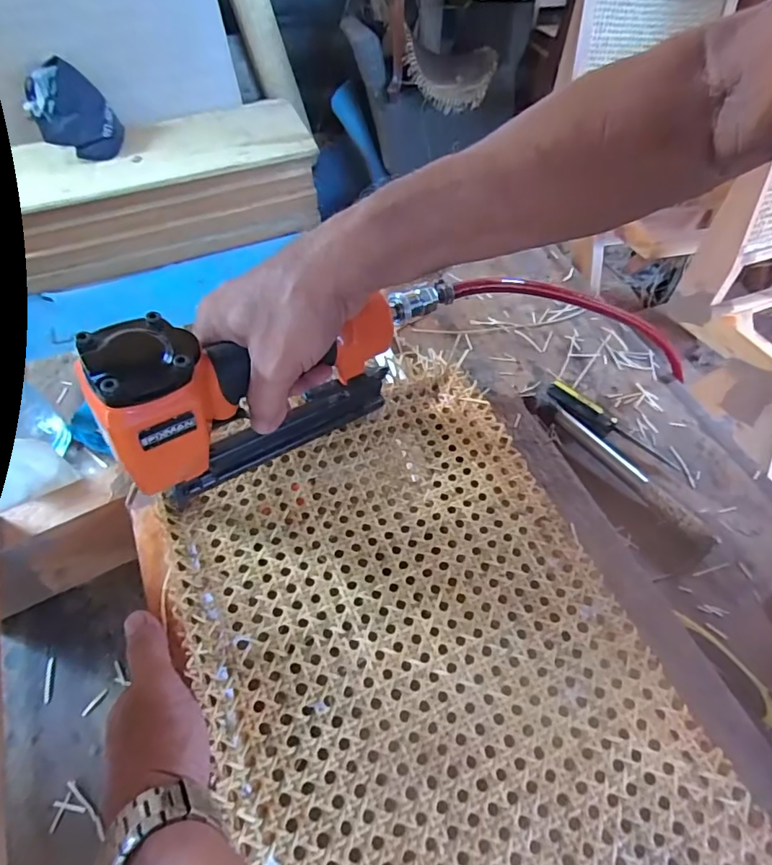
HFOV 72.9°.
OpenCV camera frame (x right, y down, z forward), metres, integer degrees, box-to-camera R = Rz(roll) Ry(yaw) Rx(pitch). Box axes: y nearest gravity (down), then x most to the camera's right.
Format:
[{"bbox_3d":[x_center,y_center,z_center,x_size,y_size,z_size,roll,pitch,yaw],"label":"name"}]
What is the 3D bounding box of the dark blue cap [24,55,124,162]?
[{"bbox_3d":[-0.863,-0.877,1.434,0.209,0.225,0.097,-5,57,-6],"label":"dark blue cap"}]

